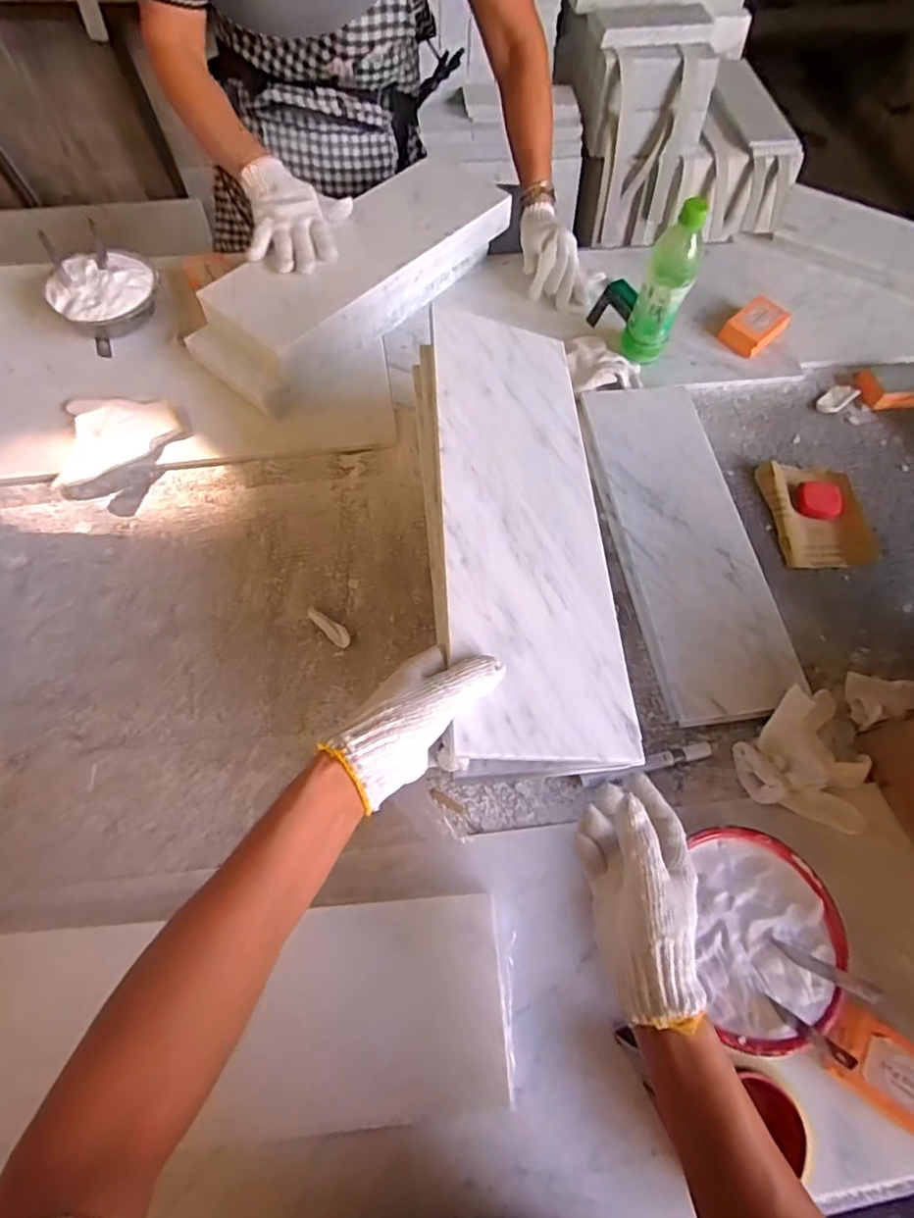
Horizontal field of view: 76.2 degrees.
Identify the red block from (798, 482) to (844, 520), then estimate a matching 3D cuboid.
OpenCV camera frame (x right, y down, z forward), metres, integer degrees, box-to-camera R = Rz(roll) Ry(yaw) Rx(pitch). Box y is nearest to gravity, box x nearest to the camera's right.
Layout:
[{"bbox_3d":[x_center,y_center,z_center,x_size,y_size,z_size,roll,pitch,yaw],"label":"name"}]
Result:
[{"bbox_3d":[0.477,-0.142,0.765,0.047,0.028,0.046,13,66,3],"label":"red block"}]

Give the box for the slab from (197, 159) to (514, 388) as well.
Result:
[{"bbox_3d":[-0.127,-0.494,0.820,0.157,0.066,0.471,40,70,14],"label":"slab"}]

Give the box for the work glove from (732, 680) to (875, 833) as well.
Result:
[{"bbox_3d":[0.365,0.143,0.603,0.128,0.064,0.139,19,66,5],"label":"work glove"}]

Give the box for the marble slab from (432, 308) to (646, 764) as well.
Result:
[{"bbox_3d":[0.059,-0.091,0.514,0.157,0.009,0.443,6,62,-21],"label":"marble slab"}]

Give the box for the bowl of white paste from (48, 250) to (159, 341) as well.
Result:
[{"bbox_3d":[-0.482,-0.434,0.805,0.135,0.058,0.112,-20,68,-12],"label":"bowl of white paste"}]

